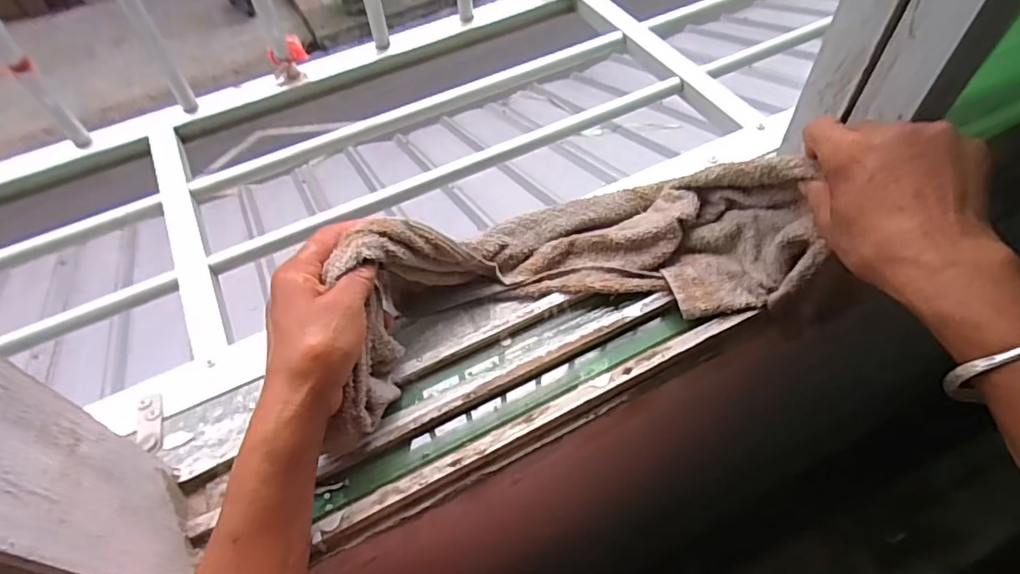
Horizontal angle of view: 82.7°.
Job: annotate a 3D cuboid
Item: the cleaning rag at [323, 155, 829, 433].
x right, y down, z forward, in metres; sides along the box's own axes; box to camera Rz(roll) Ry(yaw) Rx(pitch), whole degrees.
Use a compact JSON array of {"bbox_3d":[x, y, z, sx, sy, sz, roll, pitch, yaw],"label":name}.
[{"bbox_3d":[0.043,-0.021,0.421,0.326,0.095,0.154,-11,55,-7],"label":"cleaning rag"}]

